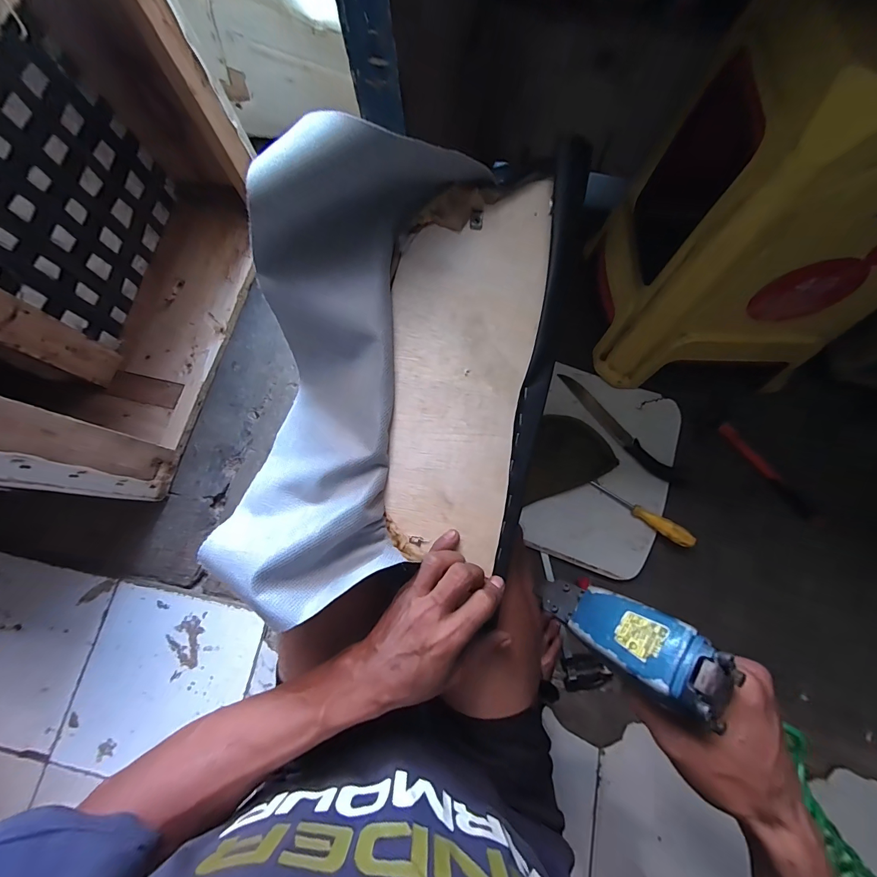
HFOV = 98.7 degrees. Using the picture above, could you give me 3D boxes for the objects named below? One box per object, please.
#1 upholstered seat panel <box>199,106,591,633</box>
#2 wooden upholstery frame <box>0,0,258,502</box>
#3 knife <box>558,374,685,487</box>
[{"bbox_3d":[-0.034,-0.049,0.323,0.252,0.096,0.400,10,92,-3],"label":"upholstered seat panel"},{"bbox_3d":[-0.633,-0.338,0.582,0.399,0.494,0.733,14,77,5],"label":"wooden upholstery frame"},{"bbox_3d":[0.342,-0.018,0.718,0.037,0.015,0.289,-42,79,-8],"label":"knife"}]

